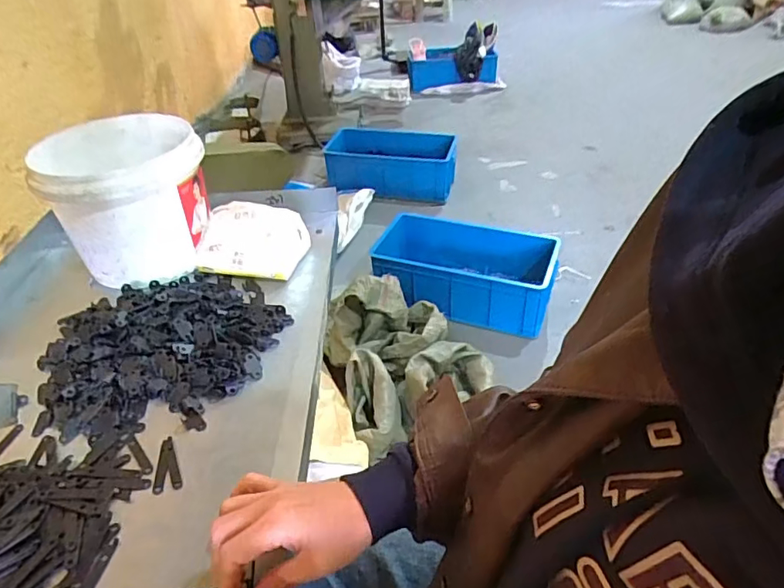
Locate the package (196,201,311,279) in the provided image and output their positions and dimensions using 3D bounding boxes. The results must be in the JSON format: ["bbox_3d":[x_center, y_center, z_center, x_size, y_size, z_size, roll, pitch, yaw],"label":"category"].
[{"bbox_3d":[-0.177,-0.074,0.652,0.126,0.074,0.067,4,40,7],"label":"package"}]

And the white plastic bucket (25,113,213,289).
[{"bbox_3d":[-0.320,-0.121,0.662,0.167,0.138,0.184,-20,42,-21],"label":"white plastic bucket"}]

